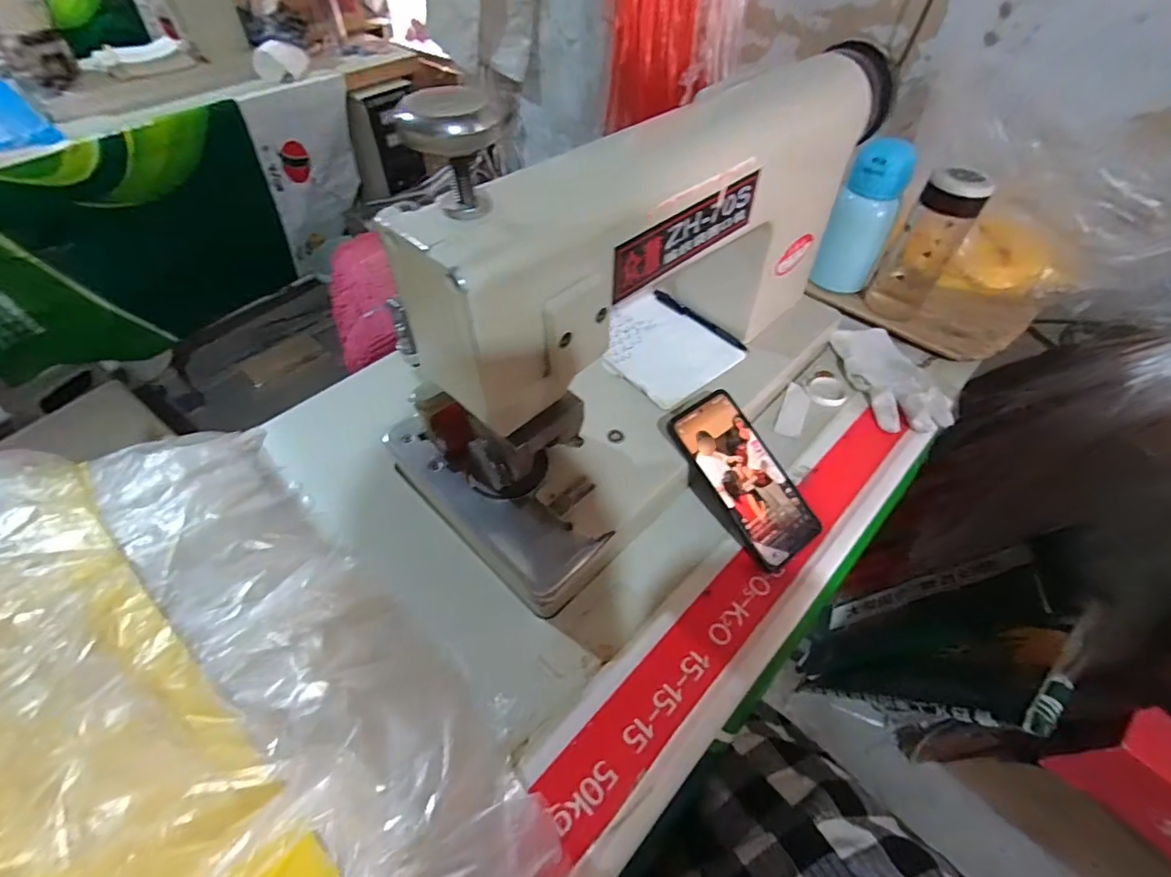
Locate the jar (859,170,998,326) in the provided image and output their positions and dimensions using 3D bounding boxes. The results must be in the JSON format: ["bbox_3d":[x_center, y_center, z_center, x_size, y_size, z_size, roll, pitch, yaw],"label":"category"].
[{"bbox_3d":[0.415,-0.239,0.630,0.069,0.172,0.074,26,56,19],"label":"jar"}]

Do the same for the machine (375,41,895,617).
[{"bbox_3d":[0.080,-0.151,0.450,0.501,0.307,0.190,-37,60,-26],"label":"machine"}]

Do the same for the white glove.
[{"bbox_3d":[0.364,-0.074,0.610,0.089,0.021,0.154,-6,51,-5],"label":"white glove"}]

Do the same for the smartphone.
[{"bbox_3d":[0.151,0.035,0.486,0.079,0.010,0.164,-30,83,-22],"label":"smartphone"}]

